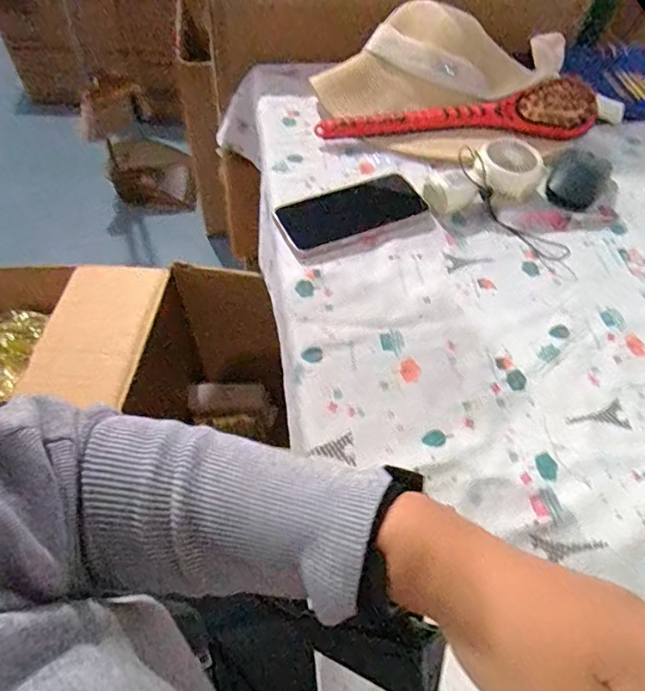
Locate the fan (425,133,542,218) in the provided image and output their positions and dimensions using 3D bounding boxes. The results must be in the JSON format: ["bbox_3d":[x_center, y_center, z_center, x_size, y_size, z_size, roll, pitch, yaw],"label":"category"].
[{"bbox_3d":[0.170,-0.172,0.554,0.120,0.046,0.061,-26,60,-21],"label":"fan"}]

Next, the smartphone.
[{"bbox_3d":[0.027,-0.141,0.543,0.144,0.014,0.071,-26,68,-12],"label":"smartphone"}]

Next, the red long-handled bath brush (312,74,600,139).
[{"bbox_3d":[0.162,-0.268,0.617,0.331,0.058,0.057,-6,55,-9],"label":"red long-handled bath brush"}]

